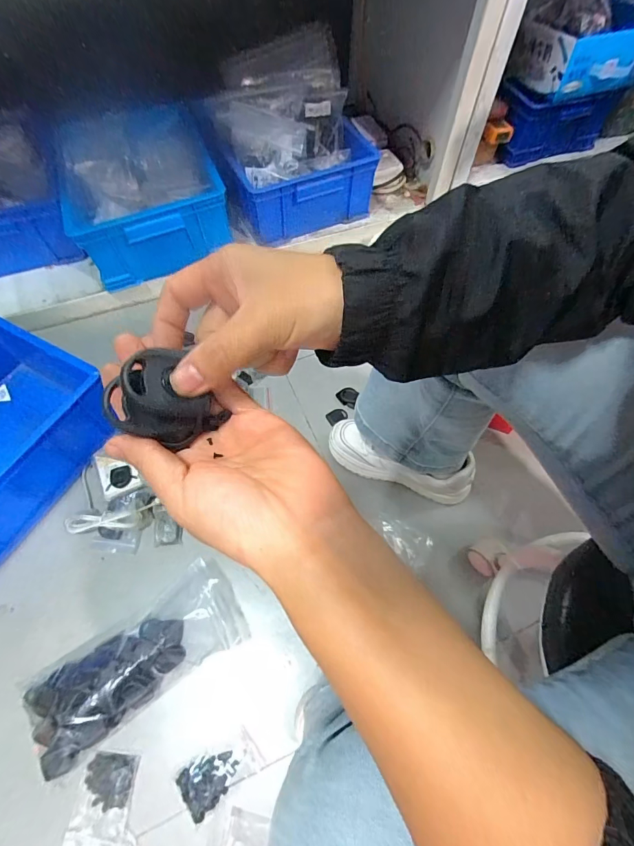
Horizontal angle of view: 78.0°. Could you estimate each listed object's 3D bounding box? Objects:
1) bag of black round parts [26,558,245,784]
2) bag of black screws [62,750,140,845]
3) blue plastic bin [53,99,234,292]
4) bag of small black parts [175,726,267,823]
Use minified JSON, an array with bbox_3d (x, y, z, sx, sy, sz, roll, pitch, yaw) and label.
[{"bbox_3d":[-0.248,0.325,0.545,0.286,0.050,0.122,-31,64,-16],"label":"bag of black round parts"},{"bbox_3d":[-0.266,0.470,0.488,0.068,0.005,0.092,5,59,4],"label":"bag of black screws"},{"bbox_3d":[-0.381,-0.501,0.848,0.311,0.155,0.380,-18,63,-10],"label":"blue plastic bin"},{"bbox_3d":[-0.125,0.448,0.507,0.099,0.011,0.057,-31,64,-17],"label":"bag of small black parts"}]

